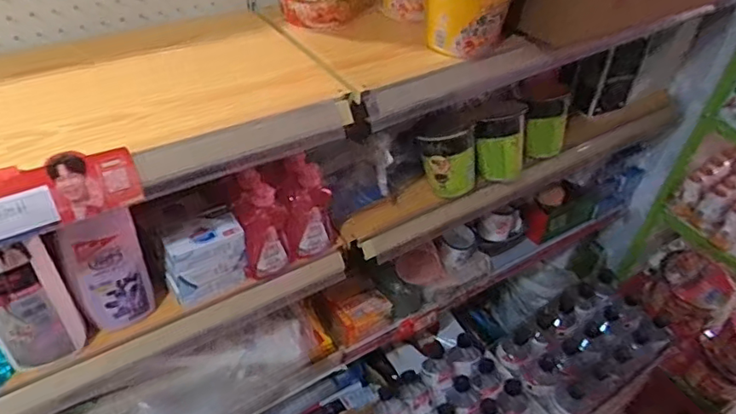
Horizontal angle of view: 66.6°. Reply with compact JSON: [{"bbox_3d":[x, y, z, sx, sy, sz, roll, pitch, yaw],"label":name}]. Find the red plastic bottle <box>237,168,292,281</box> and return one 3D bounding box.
[{"bbox_3d":[-0.147,0.025,0.783,0.073,0.146,0.059,-10,44,-16],"label":"red plastic bottle"}]

